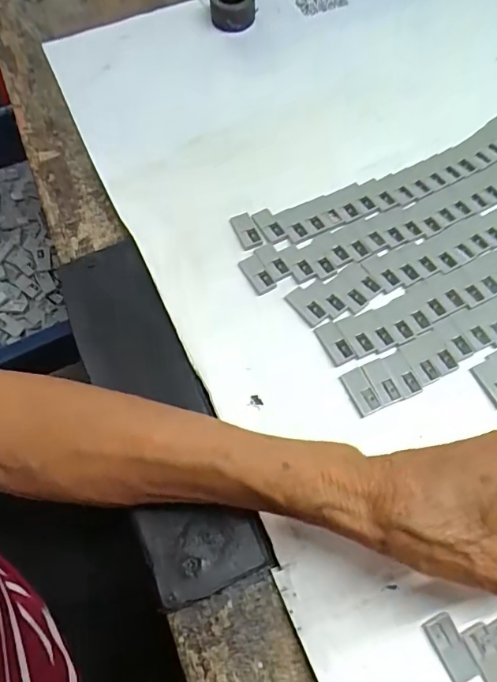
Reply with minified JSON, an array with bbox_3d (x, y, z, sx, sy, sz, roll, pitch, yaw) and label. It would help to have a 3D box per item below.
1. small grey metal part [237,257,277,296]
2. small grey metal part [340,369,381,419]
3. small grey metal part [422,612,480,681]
[{"bbox_3d":[0.005,-0.043,0.320,0.014,0.004,0.028,-34,70,-12],"label":"small grey metal part"},{"bbox_3d":[0.066,0.030,0.288,0.013,0.004,0.027,-24,68,-8],"label":"small grey metal part"},{"bbox_3d":[0.095,0.144,0.230,0.014,0.004,0.028,-25,69,-9],"label":"small grey metal part"}]

